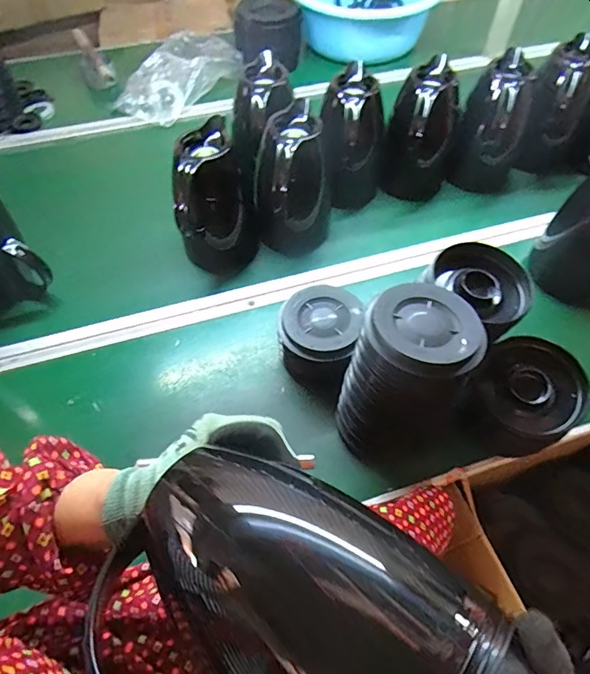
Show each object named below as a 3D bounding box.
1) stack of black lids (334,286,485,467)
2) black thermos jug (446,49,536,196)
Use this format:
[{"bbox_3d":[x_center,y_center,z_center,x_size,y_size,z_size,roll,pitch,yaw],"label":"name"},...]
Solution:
[{"bbox_3d":[0.125,0.057,0.537,0.121,0.232,0.127,31,62,19],"label":"stack of black lids"},{"bbox_3d":[0.355,-0.368,0.805,0.114,0.192,0.142,20,59,13],"label":"black thermos jug"}]

